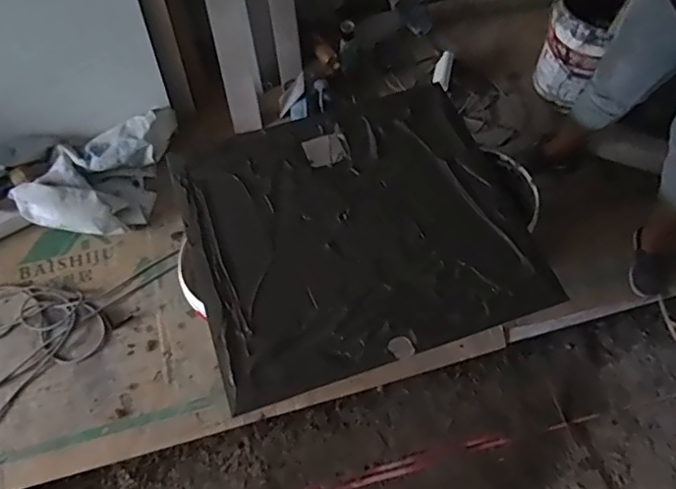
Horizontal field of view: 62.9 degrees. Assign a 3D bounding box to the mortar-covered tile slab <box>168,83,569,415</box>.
[{"bbox_3d":[0.045,-0.064,1.421,0.802,0.032,0.731,-17,60,-9],"label":"mortar-covered tile slab"}]

